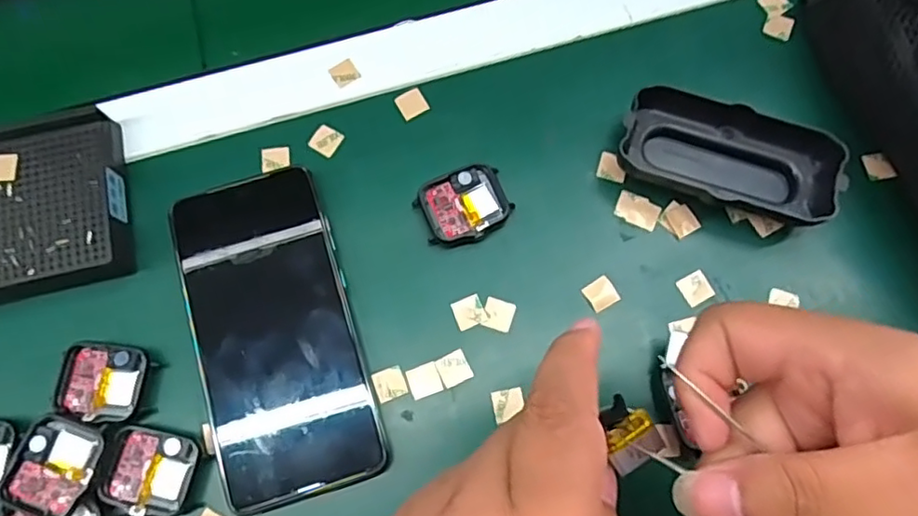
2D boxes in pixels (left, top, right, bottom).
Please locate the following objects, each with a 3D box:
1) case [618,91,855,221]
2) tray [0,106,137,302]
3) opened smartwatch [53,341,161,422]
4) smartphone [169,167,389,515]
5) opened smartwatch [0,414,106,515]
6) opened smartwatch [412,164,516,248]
[{"bbox_3d":[0.143,-0.054,0.328,0.108,0.028,0.055,25,75,8],"label":"case"},{"bbox_3d":[-0.249,-0.021,0.326,0.139,0.020,0.092,-13,74,-3],"label":"tray"},{"bbox_3d":[-0.177,0.061,0.305,0.042,0.006,0.036,7,74,3],"label":"opened smartwatch"},{"bbox_3d":[-0.093,0.037,0.309,0.078,0.016,0.160,-17,74,-4],"label":"smartphone"},{"bbox_3d":[-0.189,0.098,0.289,0.038,0.012,0.043,13,74,4],"label":"opened smartwatch"},{"bbox_3d":[0.003,-0.028,0.329,0.047,0.009,0.038,-23,75,-6],"label":"opened smartwatch"}]

